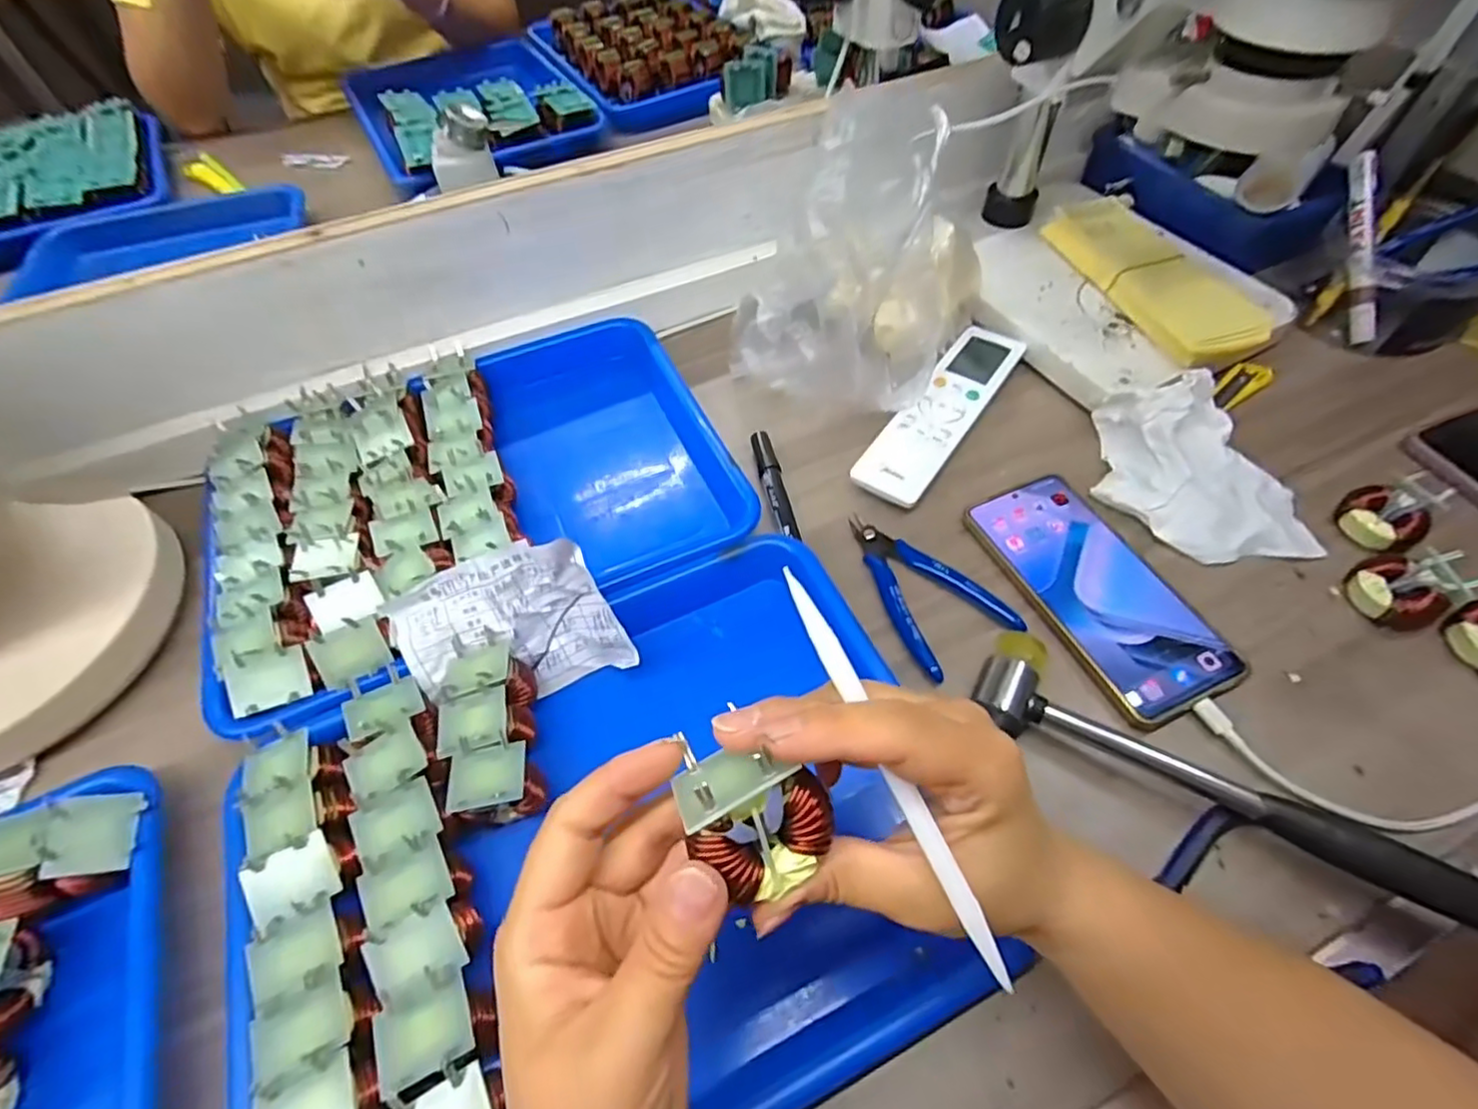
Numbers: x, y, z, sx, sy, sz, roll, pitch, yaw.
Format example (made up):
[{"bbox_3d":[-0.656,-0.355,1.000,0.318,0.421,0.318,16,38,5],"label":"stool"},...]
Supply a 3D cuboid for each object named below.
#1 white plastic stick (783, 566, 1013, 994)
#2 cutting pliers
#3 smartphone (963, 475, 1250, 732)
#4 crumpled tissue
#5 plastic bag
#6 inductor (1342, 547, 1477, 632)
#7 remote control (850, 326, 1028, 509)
[{"bbox_3d":[0.047,0.065,0.192,0.007,0.004,0.137,-27,87,-17],"label":"white plastic stick"},{"bbox_3d":[0.108,0.017,0.401,0.063,0.014,0.116,-29,59,-16],"label":"cutting pliers"},{"bbox_3d":[0.214,0.018,0.390,0.080,0.009,0.162,-24,58,-14],"label":"smartphone"},{"bbox_3d":[0.299,-0.058,0.423,0.110,0.040,0.129,-7,56,-3],"label":"crumpled tissue"},{"bbox_3d":[0.093,-0.205,0.454,0.138,0.150,0.184,22,60,16],"label":"plastic bag"},{"bbox_3d":[0.389,0.017,0.375,0.047,0.039,0.045,-20,57,-11],"label":"inductor"},{"bbox_3d":[0.151,-0.108,0.475,0.049,0.014,0.195,31,62,21],"label":"remote control"}]

